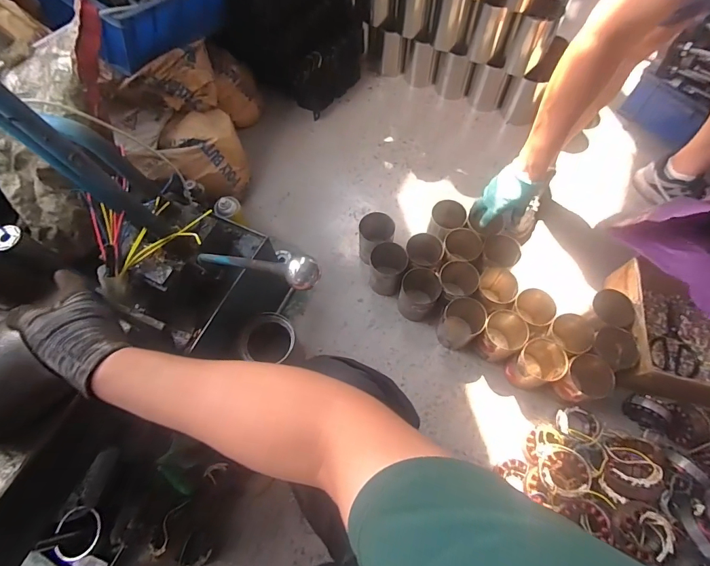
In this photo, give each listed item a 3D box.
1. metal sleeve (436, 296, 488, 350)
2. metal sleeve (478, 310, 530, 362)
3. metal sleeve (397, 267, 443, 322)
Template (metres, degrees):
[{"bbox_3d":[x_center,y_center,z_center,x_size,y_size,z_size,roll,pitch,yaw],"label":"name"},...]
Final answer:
[{"bbox_3d":[0.257,0.092,0.920,0.108,0.108,0.101,-24,67,-9],"label":"metal sleeve"},{"bbox_3d":[0.343,0.133,0.906,0.090,0.144,0.091,-1,66,1],"label":"metal sleeve"},{"bbox_3d":[0.160,0.028,0.947,0.093,0.112,0.100,13,67,7],"label":"metal sleeve"}]

